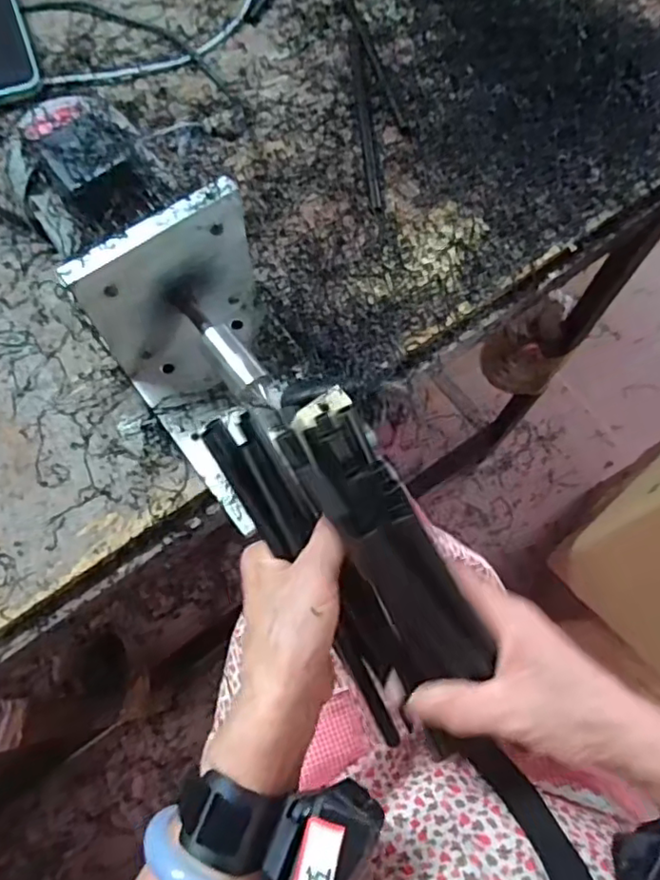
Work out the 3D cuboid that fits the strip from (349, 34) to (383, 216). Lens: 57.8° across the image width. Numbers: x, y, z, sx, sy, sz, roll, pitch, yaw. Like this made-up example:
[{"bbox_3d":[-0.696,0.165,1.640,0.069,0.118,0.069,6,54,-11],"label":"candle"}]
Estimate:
[{"bbox_3d":[0.031,-0.291,0.527,0.016,0.019,0.213,-3,69,-2],"label":"strip"}]

